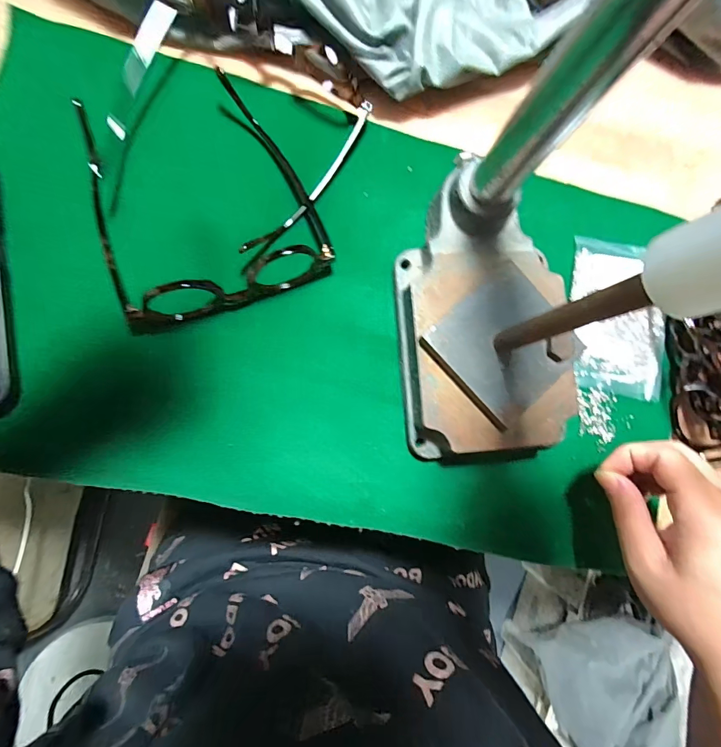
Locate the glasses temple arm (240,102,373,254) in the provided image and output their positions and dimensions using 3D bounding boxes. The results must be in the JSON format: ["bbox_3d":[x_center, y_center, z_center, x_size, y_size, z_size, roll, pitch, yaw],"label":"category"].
[{"bbox_3d":[-0.030,-0.134,0.278,0.012,0.023,0.142,34,81,-3],"label":"glasses temple arm"}]

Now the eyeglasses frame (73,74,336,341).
[{"bbox_3d":[-0.105,-0.115,0.262,0.137,0.031,0.146,-22,87,-10],"label":"eyeglasses frame"}]

